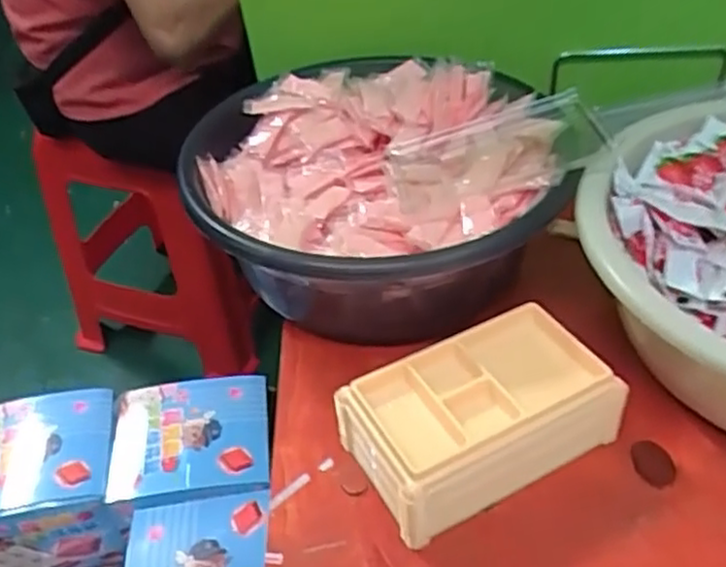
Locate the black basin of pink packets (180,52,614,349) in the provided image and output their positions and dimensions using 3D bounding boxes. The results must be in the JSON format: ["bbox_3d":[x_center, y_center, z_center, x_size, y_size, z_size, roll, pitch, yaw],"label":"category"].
[{"bbox_3d":[0.018,-0.064,0.502,0.244,0.098,0.236,-4,41,3],"label":"black basin of pink packets"}]

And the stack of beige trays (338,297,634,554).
[{"bbox_3d":[0.063,0.073,0.398,0.135,0.051,0.077,-24,44,-18],"label":"stack of beige trays"}]

